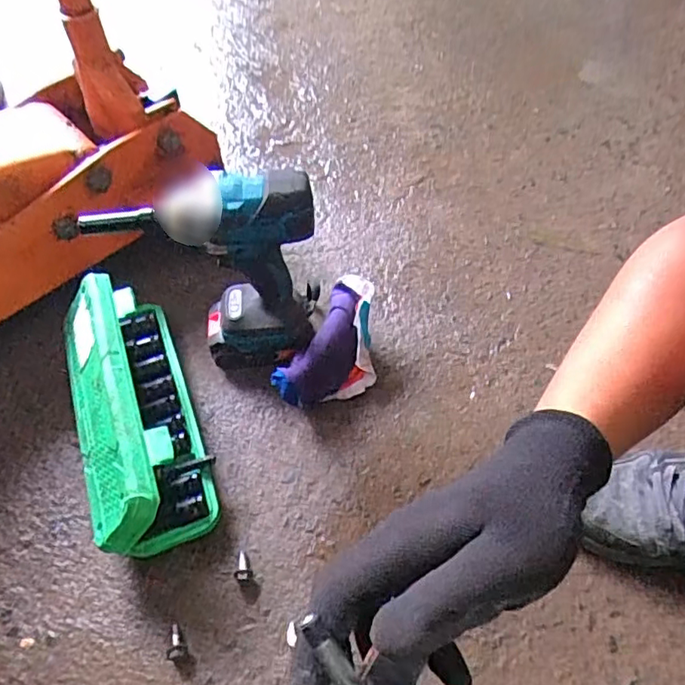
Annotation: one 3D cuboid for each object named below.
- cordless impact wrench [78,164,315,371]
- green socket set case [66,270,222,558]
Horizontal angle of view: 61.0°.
[{"bbox_3d":[-0.097,-0.065,0.592,0.151,0.237,0.081,-1,56,2],"label":"cordless impact wrench"},{"bbox_3d":[-0.215,0.067,0.590,0.109,0.113,0.272,-21,58,-11],"label":"green socket set case"}]

